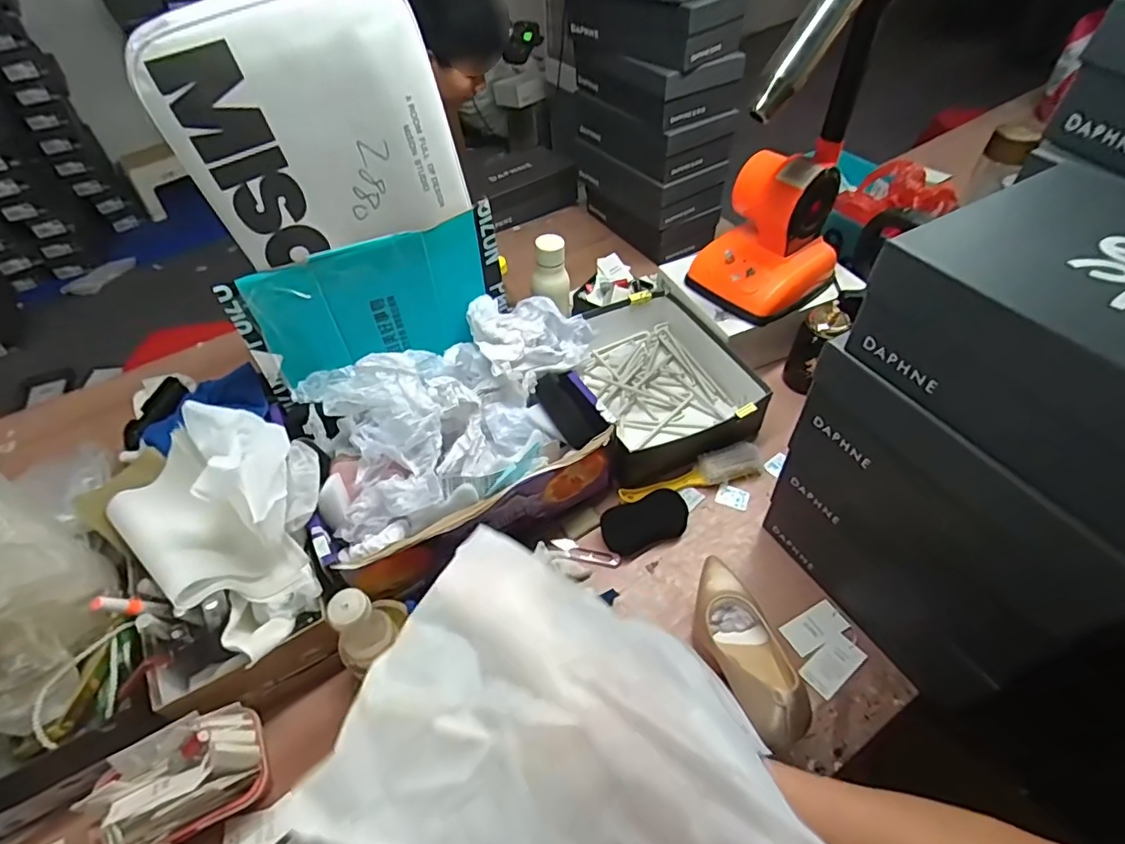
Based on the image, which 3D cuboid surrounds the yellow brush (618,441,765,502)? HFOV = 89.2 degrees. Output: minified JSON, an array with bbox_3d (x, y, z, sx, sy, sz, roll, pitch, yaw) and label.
[{"bbox_3d":[0.193,0.083,0.858,0.226,0.032,0.051,-15,51,-11],"label":"yellow brush"}]

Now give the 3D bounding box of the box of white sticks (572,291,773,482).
[{"bbox_3d":[0.144,-0.081,0.974,0.267,0.108,0.358,-15,51,-11],"label":"box of white sticks"}]

